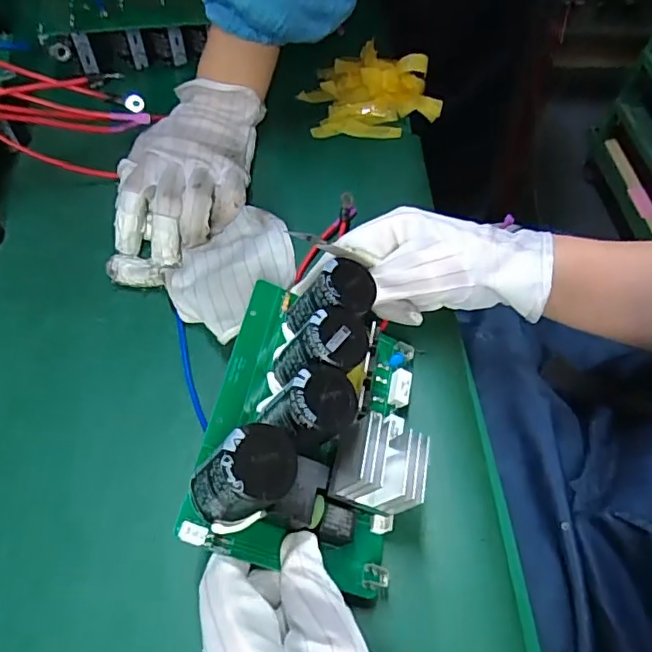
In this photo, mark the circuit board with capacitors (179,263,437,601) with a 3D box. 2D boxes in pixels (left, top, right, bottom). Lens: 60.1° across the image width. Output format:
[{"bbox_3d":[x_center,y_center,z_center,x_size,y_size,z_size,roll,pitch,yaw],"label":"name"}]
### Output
[{"bbox_3d":[0.004,0.045,0.302,0.119,0.060,0.160,23,54,-17],"label":"circuit board with capacitors"}]

